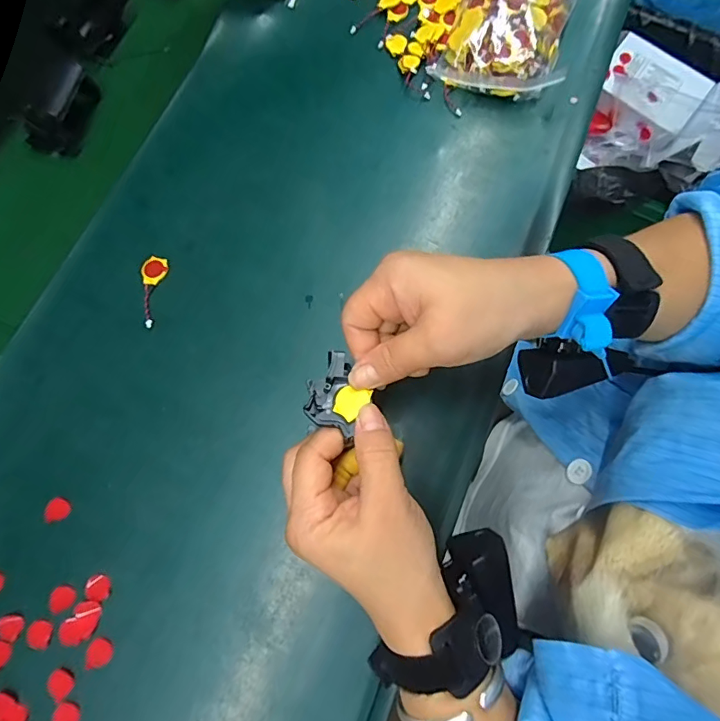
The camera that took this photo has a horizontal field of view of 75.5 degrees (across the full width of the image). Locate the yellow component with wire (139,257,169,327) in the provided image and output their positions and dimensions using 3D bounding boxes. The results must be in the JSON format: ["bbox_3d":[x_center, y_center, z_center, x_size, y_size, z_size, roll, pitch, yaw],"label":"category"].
[{"bbox_3d":[-0.168,-0.056,0.368,0.022,0.004,0.061,7,73,3],"label":"yellow component with wire"}]

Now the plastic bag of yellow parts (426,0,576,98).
[{"bbox_3d":[0.136,-0.305,0.423,0.106,0.039,0.139,18,74,6],"label":"plastic bag of yellow parts"}]

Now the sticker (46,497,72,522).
[{"bbox_3d":[-0.209,0.103,0.321,0.017,0.004,0.016,-10,73,-3],"label":"sticker"}]

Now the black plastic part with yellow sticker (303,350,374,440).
[{"bbox_3d":[-0.012,0.019,0.276,0.035,0.008,0.043,27,75,8],"label":"black plastic part with yellow sticker"}]

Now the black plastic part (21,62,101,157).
[{"bbox_3d":[-0.267,-0.227,0.416,0.040,0.041,0.079,17,74,6],"label":"black plastic part"}]

